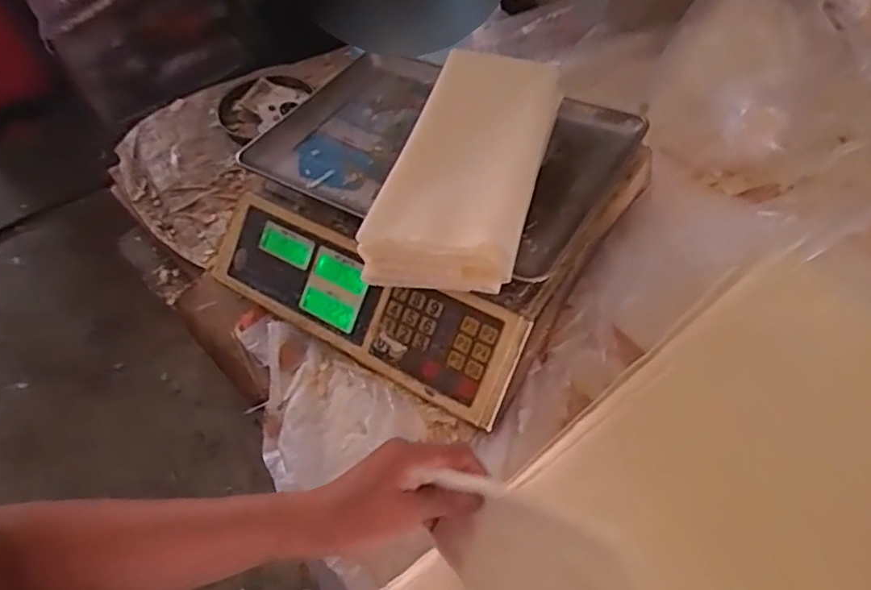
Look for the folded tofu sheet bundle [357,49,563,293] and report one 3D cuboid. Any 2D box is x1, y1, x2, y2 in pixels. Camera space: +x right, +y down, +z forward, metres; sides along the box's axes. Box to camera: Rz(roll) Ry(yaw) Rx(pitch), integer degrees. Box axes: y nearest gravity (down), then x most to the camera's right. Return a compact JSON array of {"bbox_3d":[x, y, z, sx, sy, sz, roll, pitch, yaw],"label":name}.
[{"bbox_3d":[0.032,-0.113,0.502,0.116,0.067,0.231,12,55,14],"label":"folded tofu sheet bundle"}]

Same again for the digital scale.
[{"bbox_3d":[-0.012,-0.091,0.593,0.347,0.092,0.316,27,60,23],"label":"digital scale"}]

